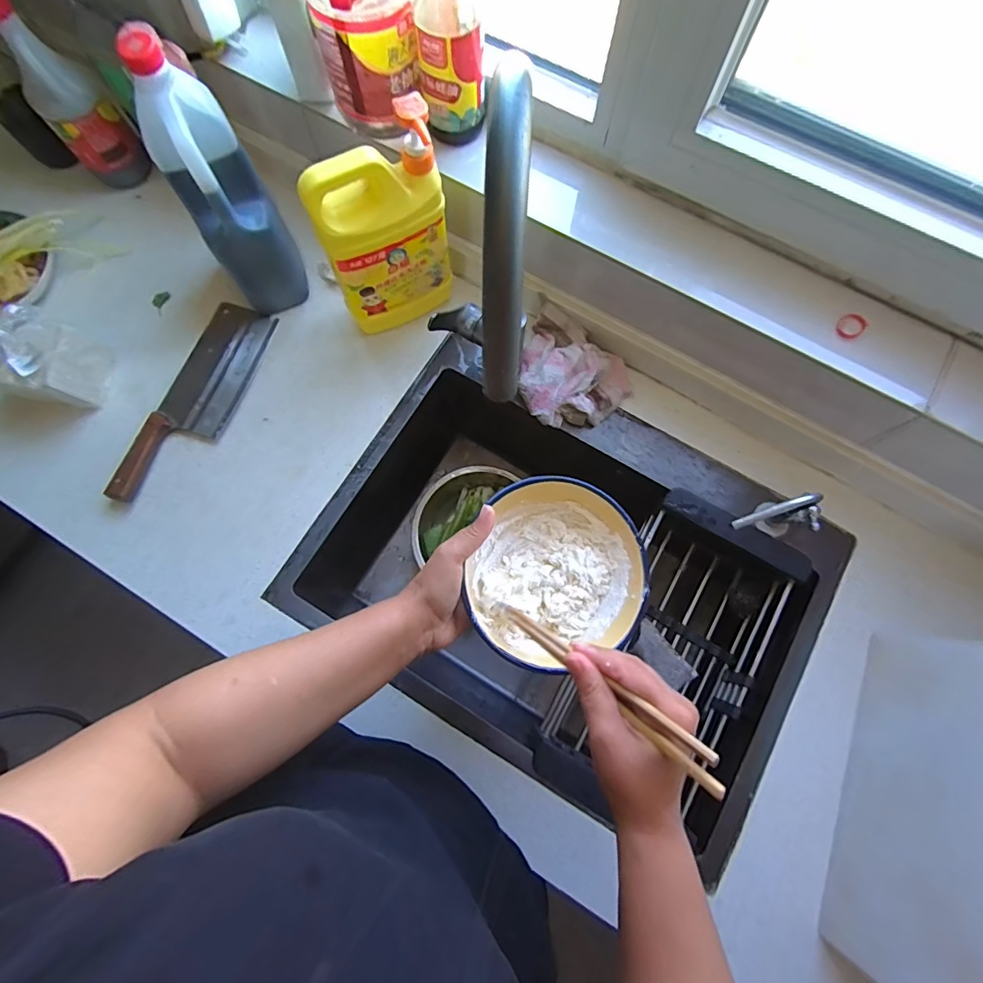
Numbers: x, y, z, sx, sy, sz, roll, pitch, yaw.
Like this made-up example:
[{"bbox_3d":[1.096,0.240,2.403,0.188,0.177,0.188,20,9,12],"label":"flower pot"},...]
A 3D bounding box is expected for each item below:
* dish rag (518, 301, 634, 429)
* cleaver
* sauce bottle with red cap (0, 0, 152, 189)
[{"bbox_3d":[0.099,-0.148,0.610,0.147,0.044,0.134,32,78,8],"label":"dish rag"},{"bbox_3d":[-0.381,-0.119,0.612,0.093,0.022,0.288,15,76,4],"label":"cleaver"},{"bbox_3d":[-0.551,-0.510,0.616,0.086,0.199,0.078,-37,79,-9],"label":"sauce bottle with red cap"}]

